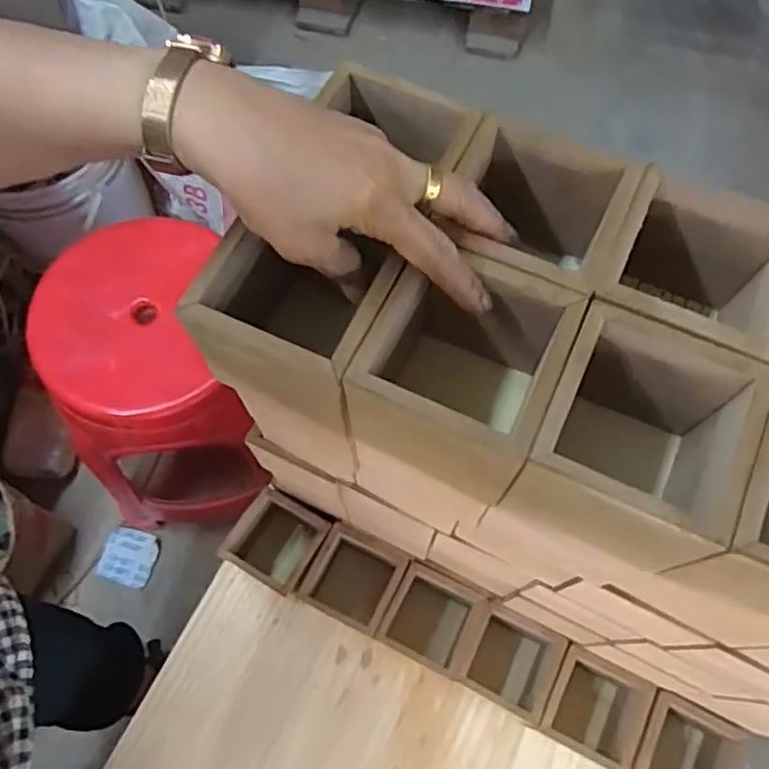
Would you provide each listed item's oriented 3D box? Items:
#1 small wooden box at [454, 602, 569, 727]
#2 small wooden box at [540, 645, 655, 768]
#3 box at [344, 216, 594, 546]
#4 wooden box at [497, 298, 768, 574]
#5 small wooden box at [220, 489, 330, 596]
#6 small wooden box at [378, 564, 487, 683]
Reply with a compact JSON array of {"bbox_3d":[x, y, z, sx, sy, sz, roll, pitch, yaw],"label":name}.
[{"bbox_3d":[0.128,0.291,0.711,0.090,0.091,0.083,26,71,11],"label":"small wooden box"},{"bbox_3d":[0.208,0.338,0.703,0.090,0.110,0.091,26,71,11],"label":"small wooden box"},{"bbox_3d":[0.041,-0.005,0.355,0.087,0.100,0.095,23,70,10],"label":"box"},{"bbox_3d":[0.120,0.029,0.336,0.087,0.087,0.089,24,70,10],"label":"wooden box"},{"bbox_3d":[-0.115,0.181,0.758,0.089,0.084,0.085,28,71,12],"label":"small wooden box"},{"bbox_3d":[0.049,0.258,0.727,0.090,0.086,0.094,25,70,11],"label":"small wooden box"}]

